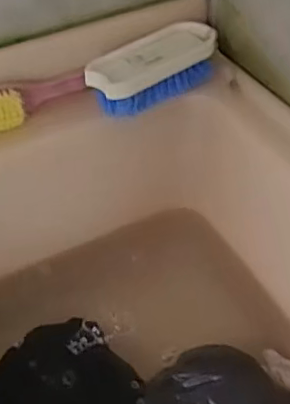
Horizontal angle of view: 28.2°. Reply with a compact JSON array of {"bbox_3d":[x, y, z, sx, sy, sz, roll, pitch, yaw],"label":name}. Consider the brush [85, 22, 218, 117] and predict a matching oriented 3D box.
[{"bbox_3d":[0.010,-0.137,0.588,0.146,0.038,0.058,-30,53,-24],"label":"brush"}]

